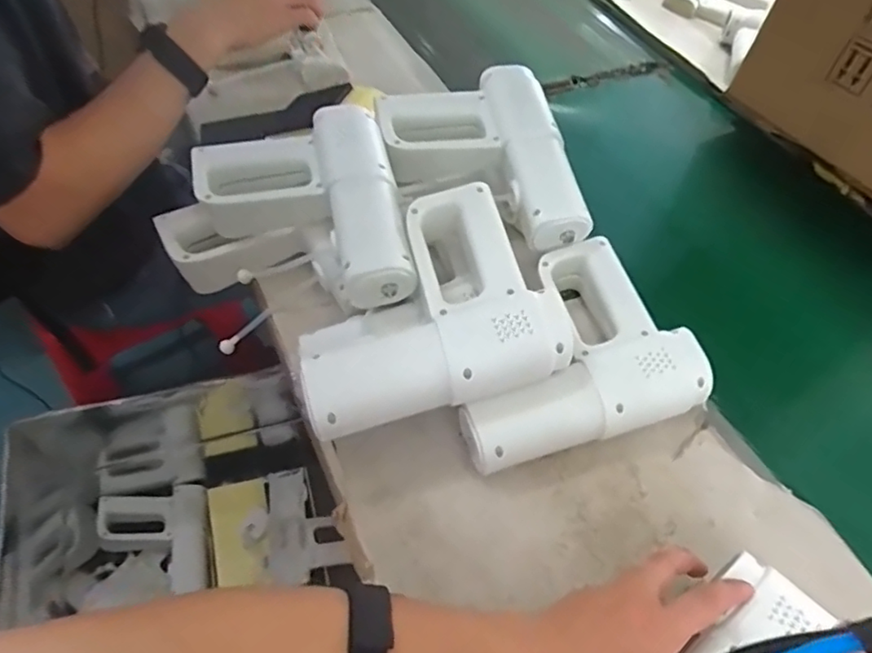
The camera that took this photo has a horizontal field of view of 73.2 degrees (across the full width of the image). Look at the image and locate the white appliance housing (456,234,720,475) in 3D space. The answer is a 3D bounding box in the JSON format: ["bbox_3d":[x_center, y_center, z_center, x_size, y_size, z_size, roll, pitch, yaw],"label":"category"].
[{"bbox_3d":[0.107,0.021,0.537,0.213,0.069,0.185,-14,55,-13],"label":"white appliance housing"}]

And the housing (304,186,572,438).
[{"bbox_3d":[-0.021,-0.018,0.496,0.209,0.065,0.190,-15,55,-14],"label":"housing"}]

